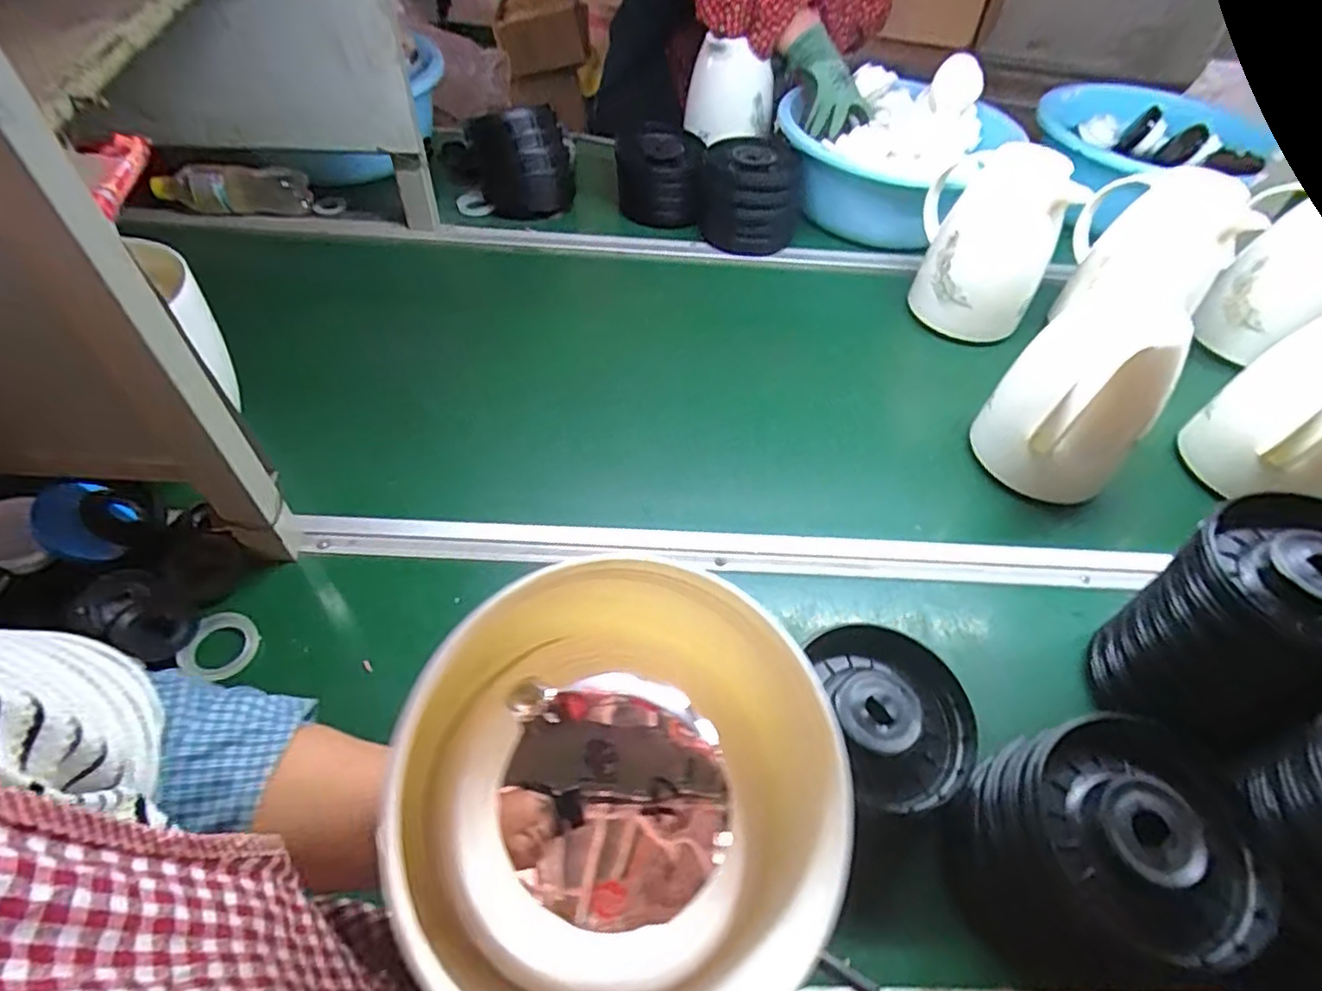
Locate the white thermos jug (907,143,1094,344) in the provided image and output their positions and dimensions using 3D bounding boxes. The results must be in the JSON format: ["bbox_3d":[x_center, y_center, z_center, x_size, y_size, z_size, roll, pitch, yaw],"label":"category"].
[{"bbox_3d":[0.385,-0.304,0.779,0.150,0.191,0.119,19,52,12],"label":"white thermos jug"}]

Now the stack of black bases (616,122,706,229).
[{"bbox_3d":[-0.002,-0.416,0.864,0.108,0.097,0.108,5,51,0],"label":"stack of black bases"}]

